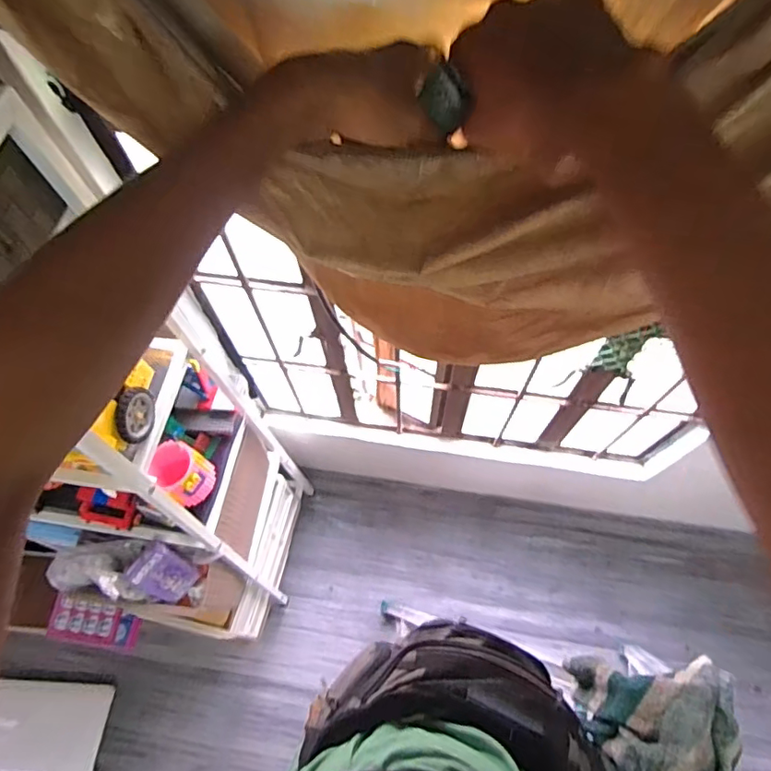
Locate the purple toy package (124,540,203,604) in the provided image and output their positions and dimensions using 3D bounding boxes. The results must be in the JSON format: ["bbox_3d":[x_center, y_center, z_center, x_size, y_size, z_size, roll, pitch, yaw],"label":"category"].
[{"bbox_3d":[-0.436,0.375,1.042,0.095,0.120,0.035,-44,32,-5],"label":"purple toy package"}]

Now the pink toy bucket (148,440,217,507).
[{"bbox_3d":[-0.387,0.165,1.007,0.097,0.124,0.089,-1,64,2],"label":"pink toy bucket"}]

